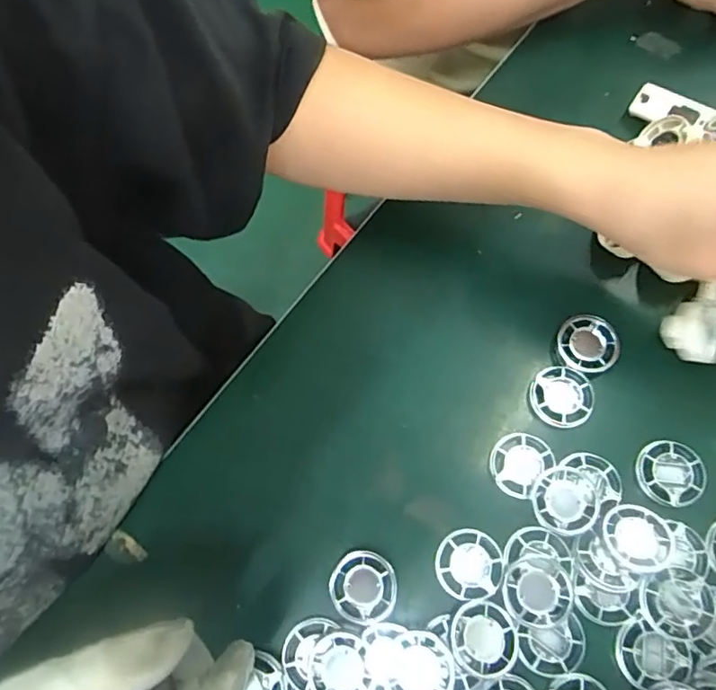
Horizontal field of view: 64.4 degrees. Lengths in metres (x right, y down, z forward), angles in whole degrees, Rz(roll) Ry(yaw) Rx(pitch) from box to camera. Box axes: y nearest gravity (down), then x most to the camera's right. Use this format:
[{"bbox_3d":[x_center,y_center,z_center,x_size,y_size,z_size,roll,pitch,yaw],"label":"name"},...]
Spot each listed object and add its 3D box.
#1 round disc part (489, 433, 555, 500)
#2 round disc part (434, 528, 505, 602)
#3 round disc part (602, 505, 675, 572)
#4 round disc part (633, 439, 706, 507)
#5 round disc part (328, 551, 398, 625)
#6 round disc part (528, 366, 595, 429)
[{"bbox_3d":[0.100,0.072,0.351,0.033,0.004,0.039,39,78,23],"label":"round disc part"},{"bbox_3d":[0.065,0.128,0.331,0.038,0.004,0.039,0,72,1],"label":"round disc part"},{"bbox_3d":[0.161,0.111,0.325,0.038,0.006,0.037,1,49,-2],"label":"round disc part"},{"bbox_3d":[0.190,0.078,0.345,0.038,0.009,0.038,0,72,1],"label":"round disc part"},{"bbox_3d":[0.003,0.140,0.329,0.038,0.004,0.038,0,72,1],"label":"round disc part"},{"bbox_3d":[0.130,0.035,0.369,0.037,0.015,0.039,0,72,1],"label":"round disc part"}]

